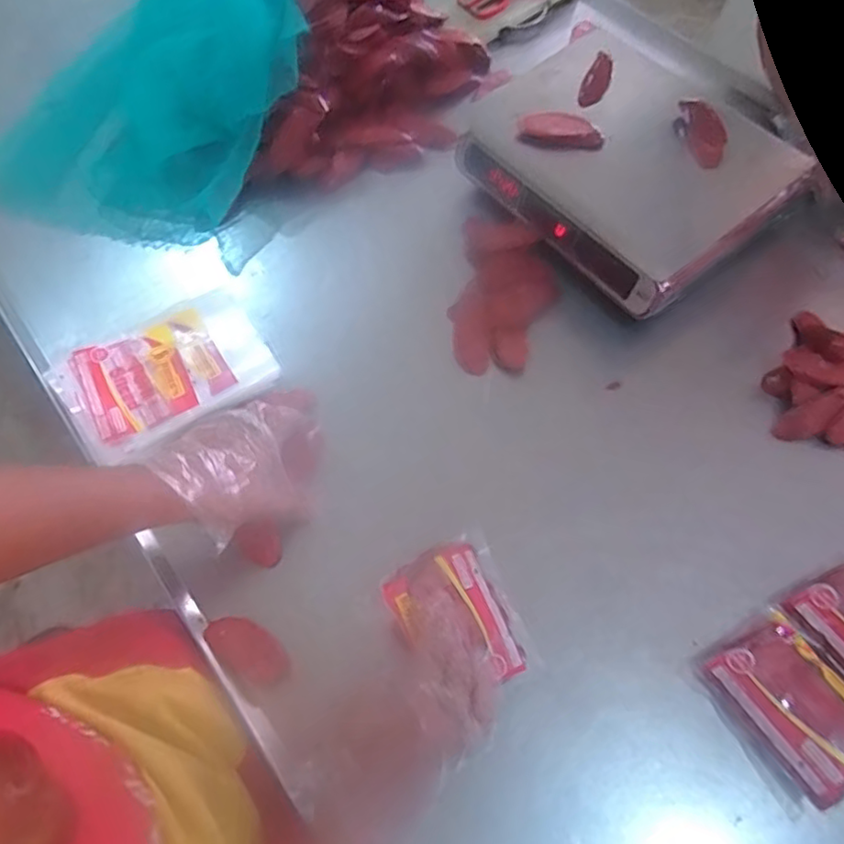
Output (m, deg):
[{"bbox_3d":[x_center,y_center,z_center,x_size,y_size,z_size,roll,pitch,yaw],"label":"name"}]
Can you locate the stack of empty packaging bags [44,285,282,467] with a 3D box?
[{"bbox_3d":[-0.296,-0.058,0.714,0.224,0.021,0.161,-30,66,-14],"label":"stack of empty packaging bags"}]

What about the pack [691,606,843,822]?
[{"bbox_3d":[0.326,0.246,0.537,0.103,0.046,0.136,-28,66,-13],"label":"pack"}]

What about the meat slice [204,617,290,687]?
[{"bbox_3d":[-0.168,0.220,0.591,0.085,0.011,0.045,29,67,15],"label":"meat slice"}]

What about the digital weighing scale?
[{"bbox_3d":[0.241,-0.317,0.775,0.245,0.120,0.343,-36,68,-16],"label":"digital weighing scale"}]

